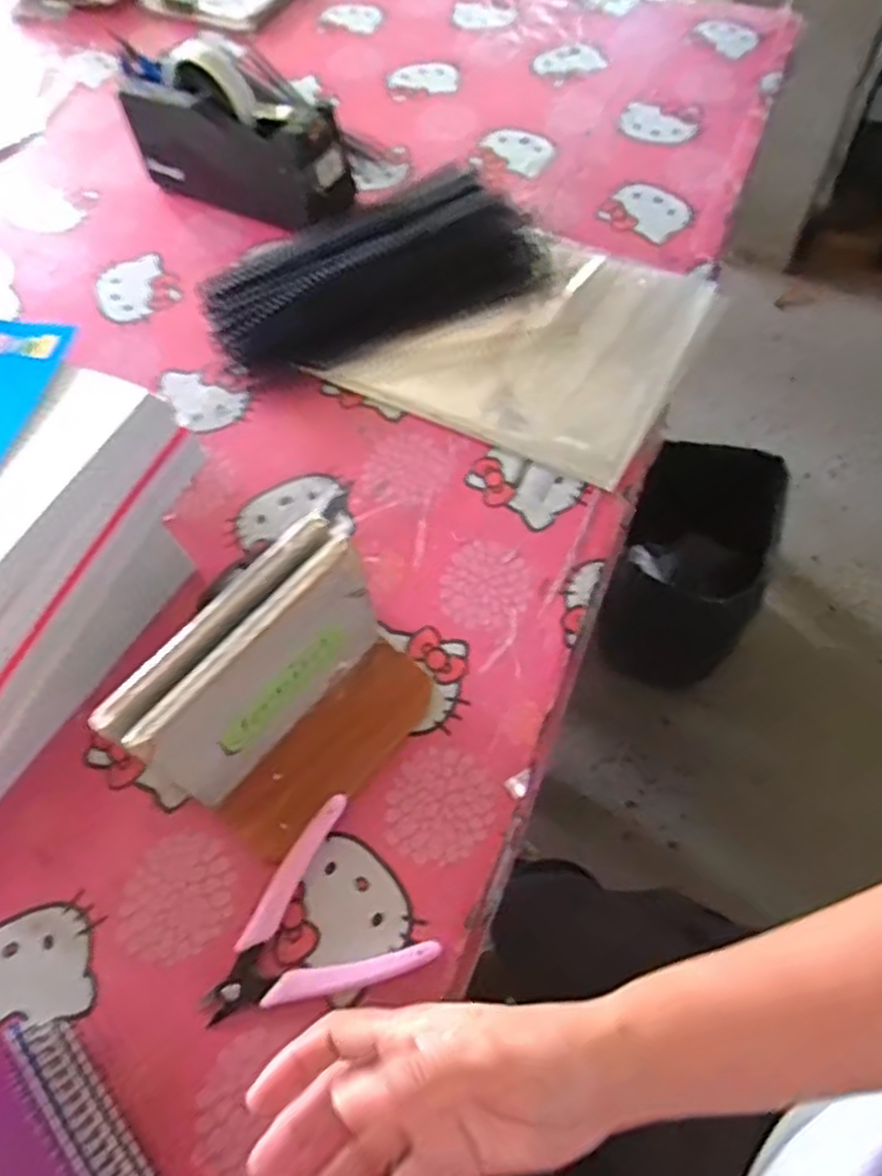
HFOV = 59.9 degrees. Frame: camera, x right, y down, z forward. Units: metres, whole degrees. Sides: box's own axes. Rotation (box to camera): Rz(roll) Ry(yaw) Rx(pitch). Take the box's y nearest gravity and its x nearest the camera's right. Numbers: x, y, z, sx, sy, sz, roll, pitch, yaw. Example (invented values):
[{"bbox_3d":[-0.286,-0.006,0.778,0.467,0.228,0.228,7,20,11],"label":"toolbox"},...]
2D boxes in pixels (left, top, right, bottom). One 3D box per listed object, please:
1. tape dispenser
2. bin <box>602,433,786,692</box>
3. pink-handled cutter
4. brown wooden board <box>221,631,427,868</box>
[{"bbox_3d":[-0.188,-0.404,0.691,0.207,0.117,0.057,23,64,15],"label":"tape dispenser"},{"bbox_3d":[0.422,-0.034,1.299,0.214,0.363,0.285,18,63,13],"label":"bin"},{"bbox_3d":[-0.077,0.185,0.411,0.114,0.020,0.096,-30,63,-14],"label":"pink-handled cutter"},{"bbox_3d":[-0.065,0.097,0.465,0.053,0.016,0.141,37,69,21],"label":"brown wooden board"}]

